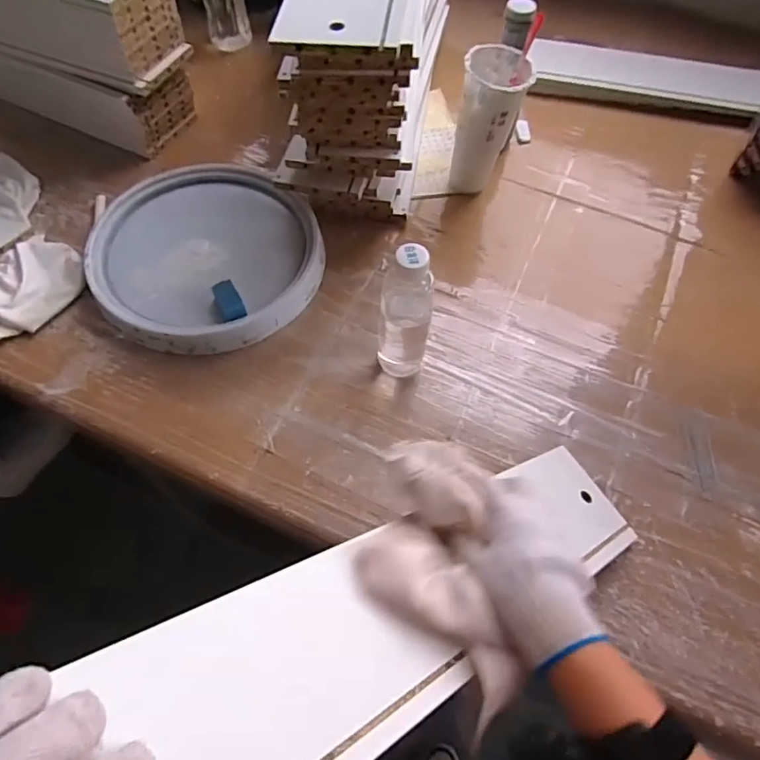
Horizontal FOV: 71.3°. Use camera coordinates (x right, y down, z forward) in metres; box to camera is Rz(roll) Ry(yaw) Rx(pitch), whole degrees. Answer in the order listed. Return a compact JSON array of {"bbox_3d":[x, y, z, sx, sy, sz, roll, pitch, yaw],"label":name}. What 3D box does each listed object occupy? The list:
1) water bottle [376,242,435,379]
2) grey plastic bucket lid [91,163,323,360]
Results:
[{"bbox_3d":[0.027,-0.060,0.564,0.056,0.189,0.047,8,60,3],"label":"water bottle"},{"bbox_3d":[-0.228,-0.181,0.709,0.288,0.039,0.313,1,60,-1],"label":"grey plastic bucket lid"}]

